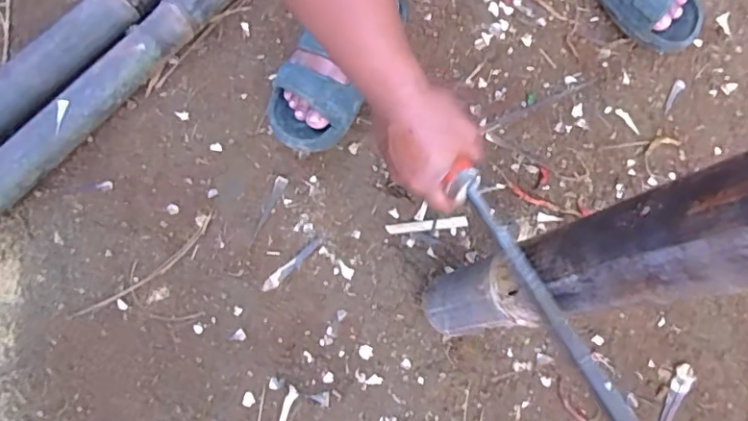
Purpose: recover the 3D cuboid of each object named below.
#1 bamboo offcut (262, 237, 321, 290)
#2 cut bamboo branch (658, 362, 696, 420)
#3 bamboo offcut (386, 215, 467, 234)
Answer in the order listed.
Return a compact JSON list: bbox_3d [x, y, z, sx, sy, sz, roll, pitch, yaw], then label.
[{"bbox_3d":[-0.107,0.071,0.726,0.097,0.004,0.016,-40,80,-10],"label":"bamboo offcut"},{"bbox_3d":[0.368,0.256,0.688,0.022,0.008,0.137,25,77,5],"label":"cut bamboo branch"},{"bbox_3d":[0.072,0.019,0.746,0.113,0.004,0.015,-6,83,-14],"label":"bamboo offcut"}]

